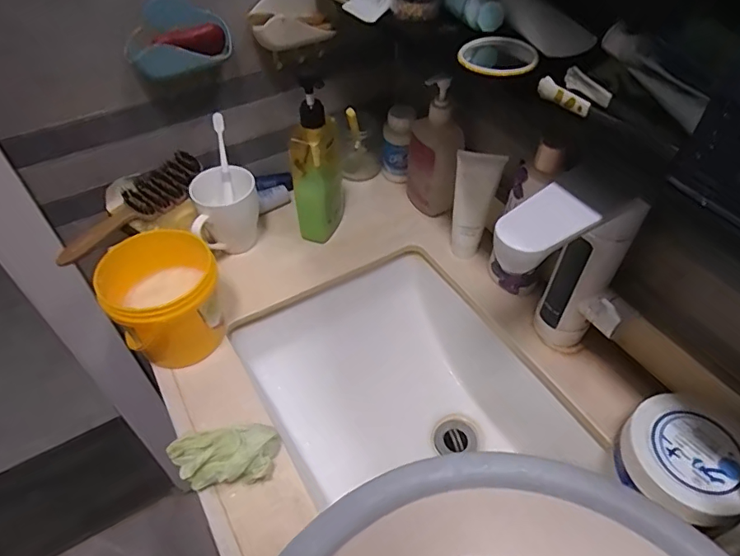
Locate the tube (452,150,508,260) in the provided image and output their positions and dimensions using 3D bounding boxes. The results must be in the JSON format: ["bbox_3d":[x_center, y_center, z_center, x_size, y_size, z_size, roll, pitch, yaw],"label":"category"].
[{"bbox_3d":[0.134,-0.089,0.644,0.052,0.147,0.028,10,49,10],"label":"tube"}]

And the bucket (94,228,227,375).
[{"bbox_3d":[-0.227,0.032,0.572,0.112,0.131,0.107,-1,48,1],"label":"bucket"}]

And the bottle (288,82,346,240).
[{"bbox_3d":[-0.071,-0.146,0.668,0.067,0.216,0.056,-4,48,-2],"label":"bottle"}]

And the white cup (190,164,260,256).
[{"bbox_3d":[-0.191,-0.080,0.683,0.082,0.117,0.079,-1,48,1],"label":"white cup"}]

